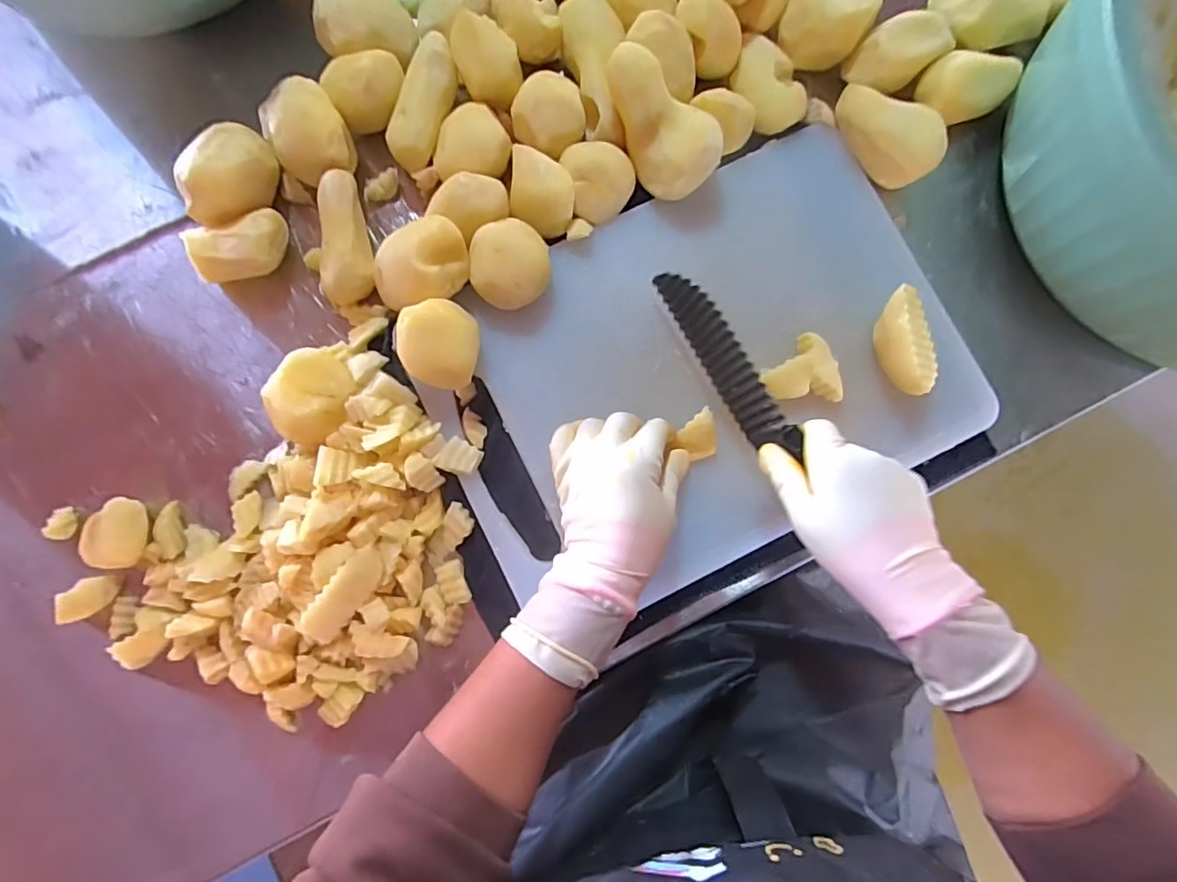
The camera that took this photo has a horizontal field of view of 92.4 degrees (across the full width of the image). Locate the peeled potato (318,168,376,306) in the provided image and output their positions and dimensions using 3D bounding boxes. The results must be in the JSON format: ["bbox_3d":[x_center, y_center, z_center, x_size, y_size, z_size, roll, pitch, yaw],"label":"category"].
[{"bbox_3d":[-0.180,-0.151,0.428,0.038,0.035,0.092,-2,84,1],"label":"peeled potato"}]

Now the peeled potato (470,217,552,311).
[{"bbox_3d":[-0.058,-0.130,0.422,0.058,0.038,0.060,0,85,1],"label":"peeled potato"}]

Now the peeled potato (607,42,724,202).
[{"bbox_3d":[0.054,-0.233,0.415,0.057,0.059,0.099,-37,85,-2],"label":"peeled potato"}]

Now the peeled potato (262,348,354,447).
[{"bbox_3d":[-0.200,-0.030,0.415,0.056,0.043,0.067,36,86,4],"label":"peeled potato"}]

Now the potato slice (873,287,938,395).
[{"bbox_3d":[0.234,-0.072,0.412,0.040,0.035,0.075,-12,84,0],"label":"potato slice"}]

